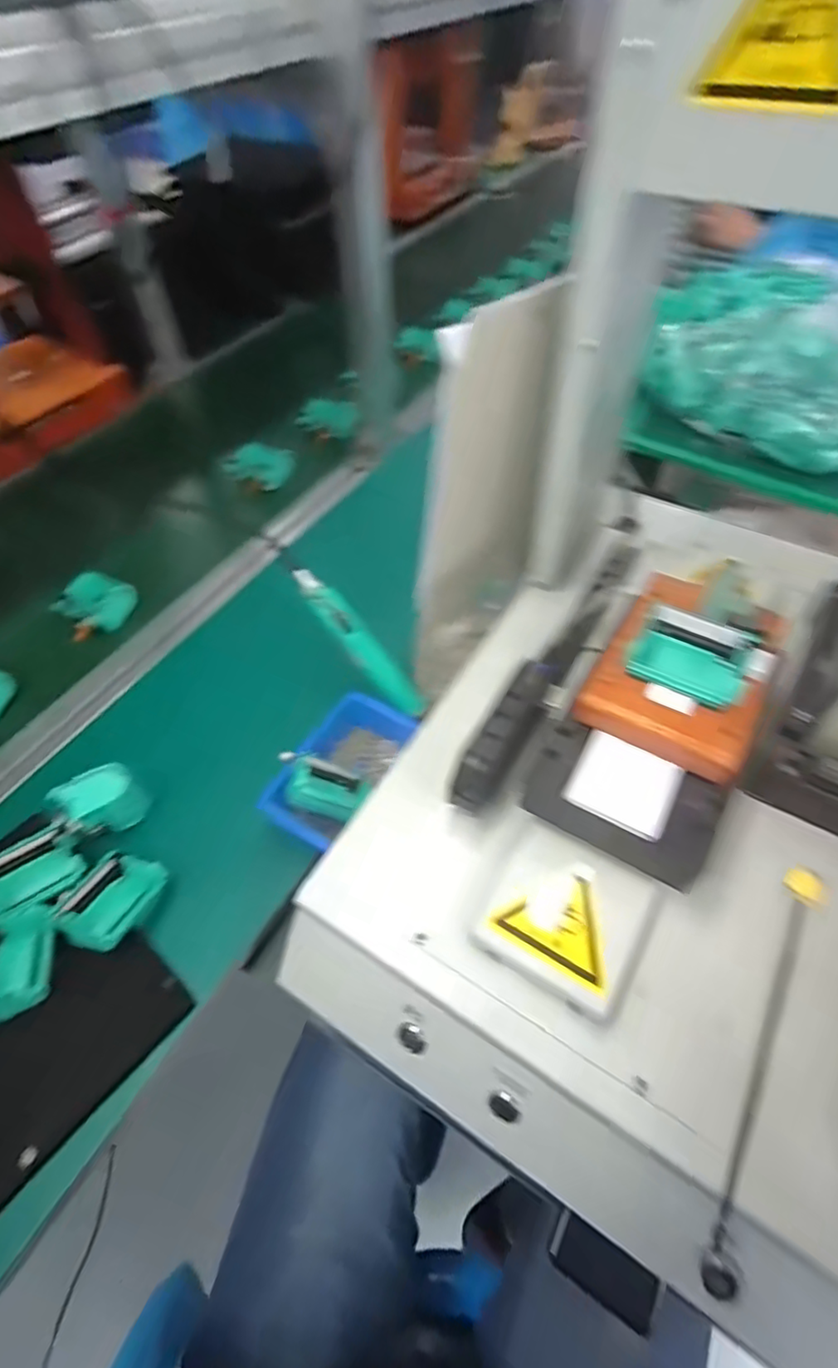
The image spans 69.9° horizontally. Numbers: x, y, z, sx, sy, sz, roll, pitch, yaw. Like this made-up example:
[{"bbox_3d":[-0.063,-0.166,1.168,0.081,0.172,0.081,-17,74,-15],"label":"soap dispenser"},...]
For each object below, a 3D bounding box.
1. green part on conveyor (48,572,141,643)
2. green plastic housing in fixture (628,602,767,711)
[{"bbox_3d":[-0.395,-0.094,0.730,0.075,0.041,0.084,29,60,22],"label":"green part on conveyor"},{"bbox_3d":[0.181,-0.020,0.398,0.071,0.021,0.056,21,57,17],"label":"green plastic housing in fixture"}]

